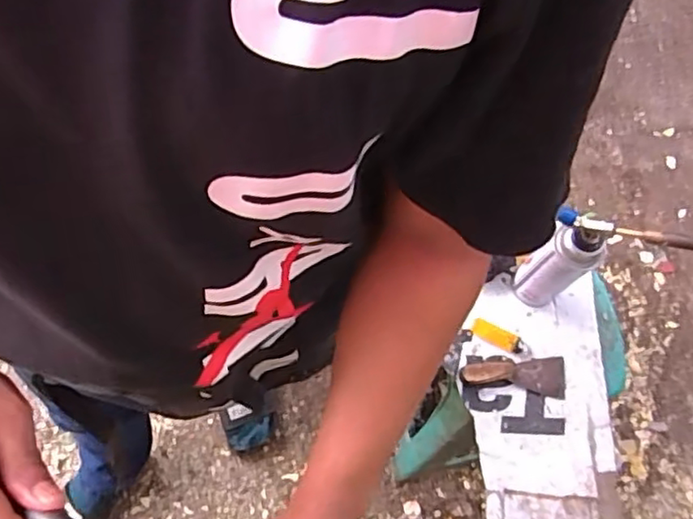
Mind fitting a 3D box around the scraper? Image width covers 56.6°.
[{"bbox_3d":[0.232,0.162,0.884,0.148,0.021,0.055,0,72,-7],"label":"scraper"}]

